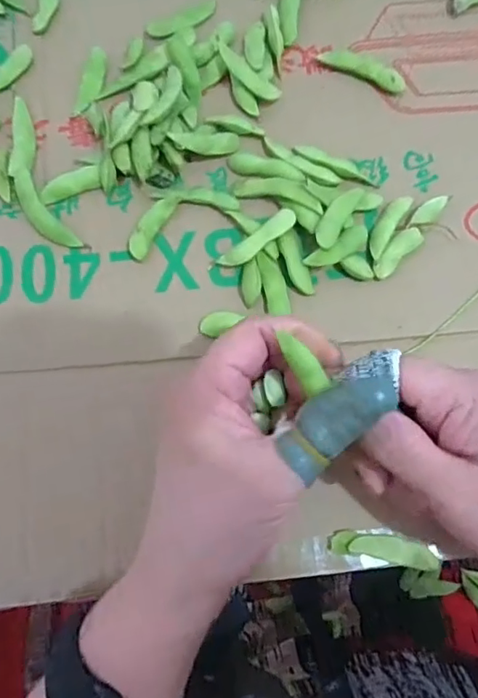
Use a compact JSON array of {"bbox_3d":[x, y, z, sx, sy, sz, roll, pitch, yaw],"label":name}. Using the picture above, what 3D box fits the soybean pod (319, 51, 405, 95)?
[{"bbox_3d":[0.077,-0.173,0.342,0.055,0.012,0.011,27,78,6],"label":"soybean pod"}]

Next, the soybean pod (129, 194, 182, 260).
[{"bbox_3d":[-0.049,-0.070,0.315,0.012,0.009,0.043,30,78,7],"label":"soybean pod"}]

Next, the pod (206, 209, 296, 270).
[{"bbox_3d":[0.009,-0.059,0.311,0.053,0.013,0.013,-35,79,-8],"label":"pod"}]

